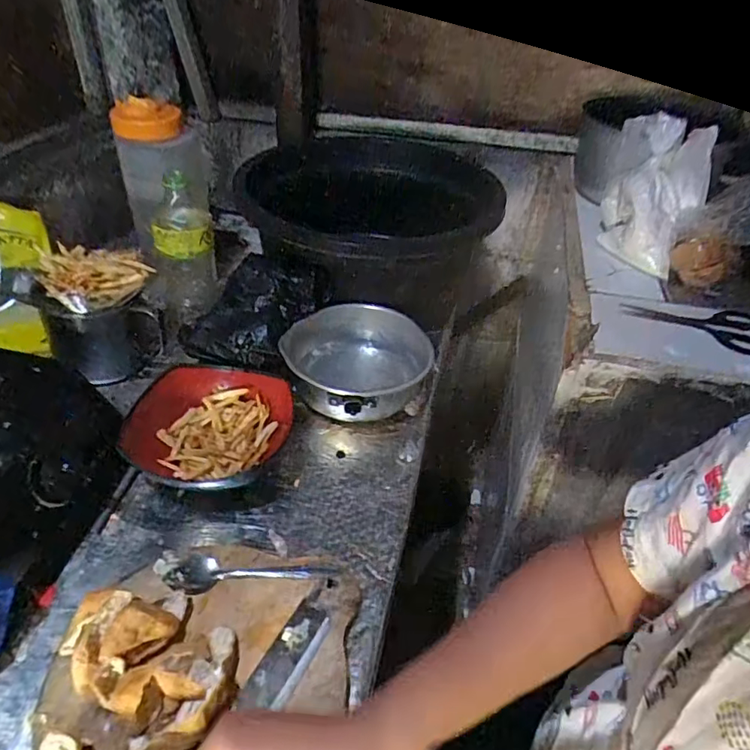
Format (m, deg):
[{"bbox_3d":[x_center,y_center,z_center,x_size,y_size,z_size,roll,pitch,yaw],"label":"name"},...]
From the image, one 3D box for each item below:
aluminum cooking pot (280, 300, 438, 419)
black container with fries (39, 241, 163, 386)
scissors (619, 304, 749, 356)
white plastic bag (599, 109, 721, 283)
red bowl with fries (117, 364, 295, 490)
[{"bbox_3d":[-0.025,-0.011,0.734,0.187,0.086,0.180,3,40,-2],"label":"aluminum cooking pot"},{"bbox_3d":[-0.369,-0.088,0.723,0.128,0.134,0.137,-18,45,-24],"label":"black container with fries"},{"bbox_3d":[0.367,-0.060,0.617,0.148,0.017,0.063,12,41,8],"label":"scissors"},{"bbox_3d":[0.372,-0.248,0.720,0.123,0.149,0.152,21,43,19],"label":"white plastic bag"},{"bbox_3d":[-0.199,0.062,0.636,0.162,0.072,0.181,25,45,22],"label":"red bowl with fries"}]

